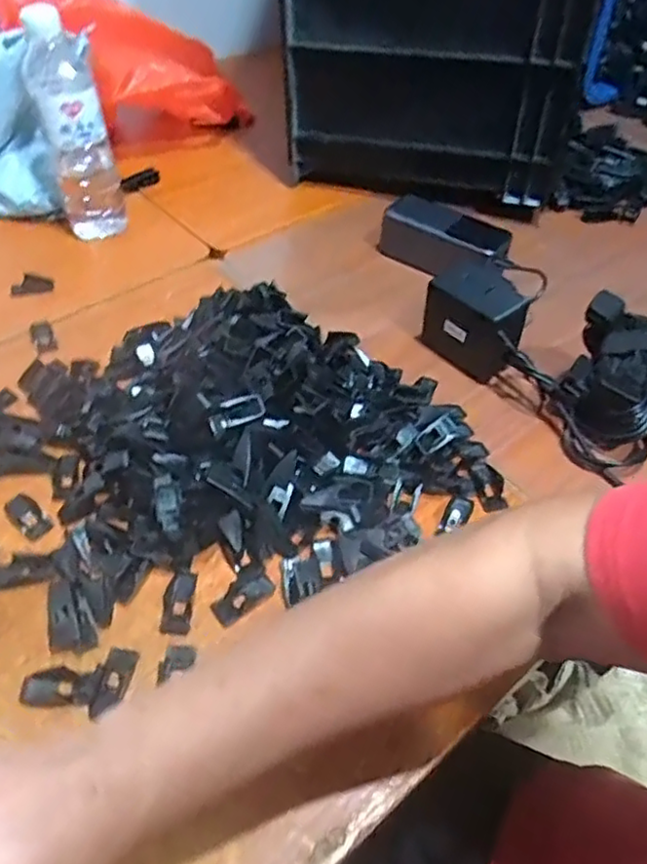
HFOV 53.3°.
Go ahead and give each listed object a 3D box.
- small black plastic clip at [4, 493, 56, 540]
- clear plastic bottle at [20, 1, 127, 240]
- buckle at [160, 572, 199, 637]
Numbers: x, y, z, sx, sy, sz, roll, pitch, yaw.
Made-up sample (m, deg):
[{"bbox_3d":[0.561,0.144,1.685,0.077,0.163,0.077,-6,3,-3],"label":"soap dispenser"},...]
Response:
[{"bbox_3d":[-0.210,0.060,0.458,0.044,0.006,0.019,33,55,25],"label":"small black plastic clip"},{"bbox_3d":[-0.246,-0.296,0.643,0.063,0.201,0.051,-15,50,-15],"label":"clear plastic bottle"},{"bbox_3d":[-0.094,0.109,0.414,0.019,0.004,0.042,1,47,-1],"label":"buckle"}]

